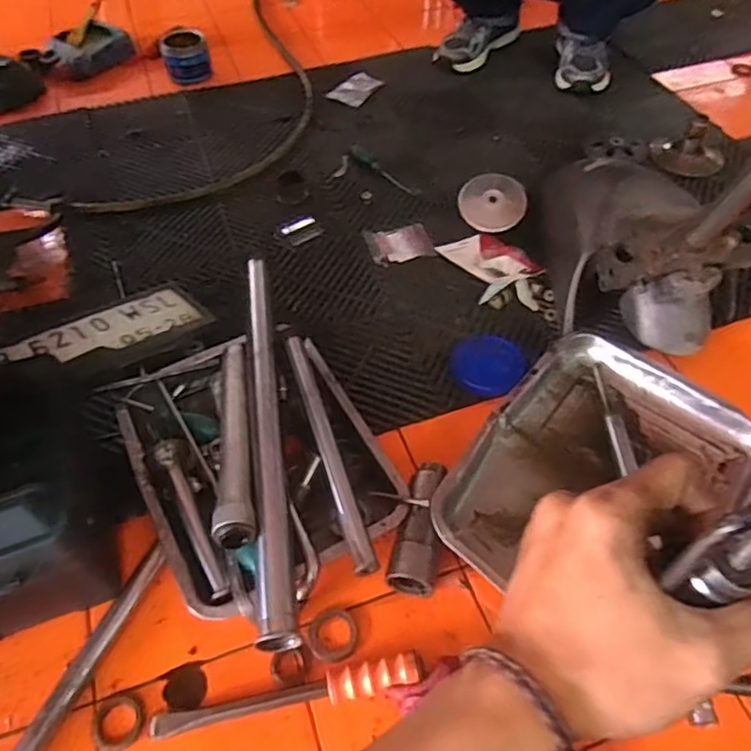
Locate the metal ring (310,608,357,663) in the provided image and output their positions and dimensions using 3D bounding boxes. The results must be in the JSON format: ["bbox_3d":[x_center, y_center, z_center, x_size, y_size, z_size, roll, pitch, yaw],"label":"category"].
[{"bbox_3d":[-0.044,0.273,0.649,0.051,0.005,0.053,-1,52,1],"label":"metal ring"}]

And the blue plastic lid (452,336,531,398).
[{"bbox_3d":[0.159,-0.018,0.867,0.099,0.016,0.110,-27,56,-18],"label":"blue plastic lid"}]

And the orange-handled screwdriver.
[{"bbox_3d":[-0.084,0.316,0.599,0.266,0.033,0.030,-10,53,-6],"label":"orange-handled screwdriver"}]

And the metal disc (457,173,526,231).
[{"bbox_3d":[0.198,-0.298,1.041,0.114,0.022,0.112,0,71,1],"label":"metal disc"}]

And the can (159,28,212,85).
[{"bbox_3d":[-0.428,-0.719,1.389,0.099,0.092,0.089,-15,53,-10],"label":"can"}]

